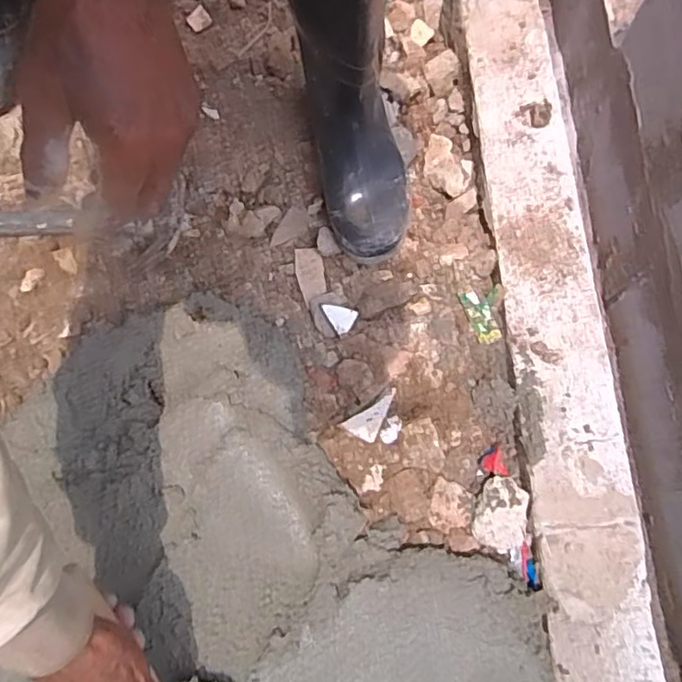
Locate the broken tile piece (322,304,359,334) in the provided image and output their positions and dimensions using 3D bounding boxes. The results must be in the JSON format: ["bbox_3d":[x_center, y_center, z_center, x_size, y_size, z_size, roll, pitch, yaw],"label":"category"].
[{"bbox_3d":[0.001,-0.029,0.645,0.029,0.009,0.037,-32,77,-9],"label":"broken tile piece"}]

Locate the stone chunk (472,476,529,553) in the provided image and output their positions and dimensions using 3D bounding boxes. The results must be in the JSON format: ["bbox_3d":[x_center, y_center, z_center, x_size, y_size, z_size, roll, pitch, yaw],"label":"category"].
[{"bbox_3d":[0.156,0.170,0.577,0.049,0.019,0.068,7,75,1],"label":"stone chunk"}]

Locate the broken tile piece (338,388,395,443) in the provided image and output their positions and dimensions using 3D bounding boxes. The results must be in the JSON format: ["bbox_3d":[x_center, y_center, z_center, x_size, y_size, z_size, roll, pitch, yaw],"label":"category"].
[{"bbox_3d":[0.036,0.080,0.605,0.067,0.006,0.032,-33,95,-22],"label":"broken tile piece"}]

